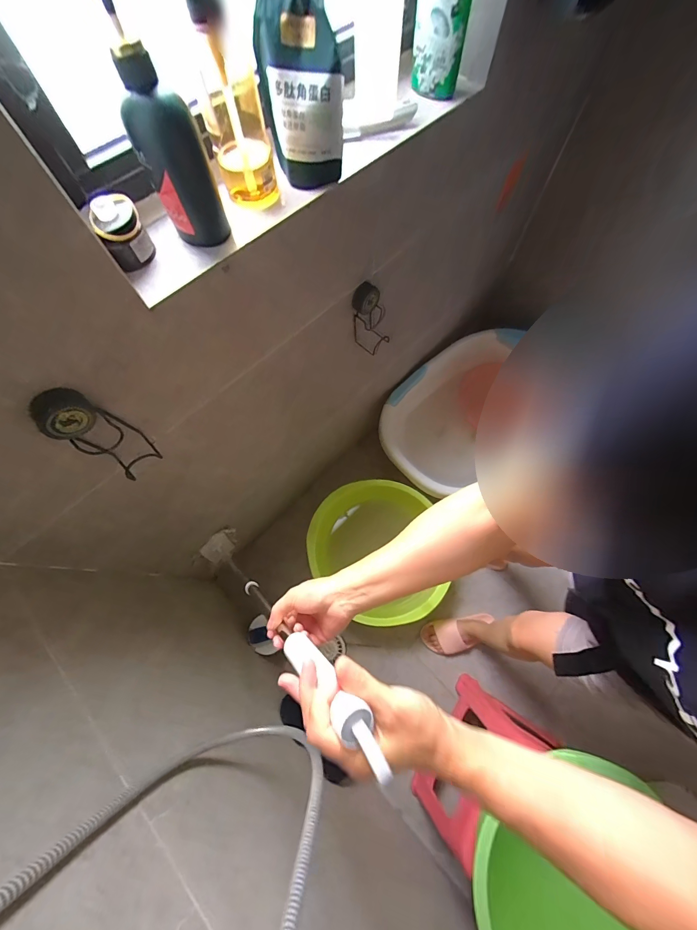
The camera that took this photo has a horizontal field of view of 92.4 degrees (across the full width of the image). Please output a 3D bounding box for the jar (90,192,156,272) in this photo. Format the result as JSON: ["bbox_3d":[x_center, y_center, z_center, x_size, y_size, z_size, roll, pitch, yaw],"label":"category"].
[{"bbox_3d":[-0.273,-0.282,0.406,0.050,0.058,0.056,-20,70,-6],"label":"jar"}]

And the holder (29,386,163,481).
[{"bbox_3d":[-0.335,-0.037,0.467,0.042,0.208,0.065,37,74,14],"label":"holder"}]

